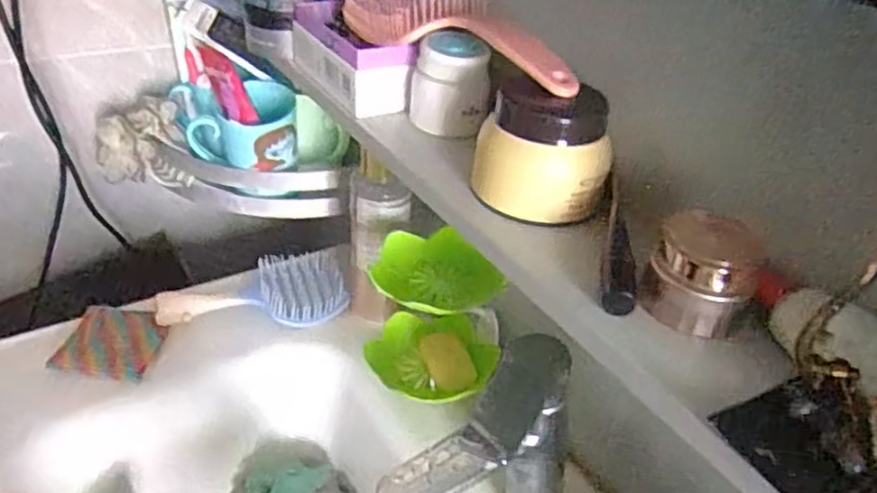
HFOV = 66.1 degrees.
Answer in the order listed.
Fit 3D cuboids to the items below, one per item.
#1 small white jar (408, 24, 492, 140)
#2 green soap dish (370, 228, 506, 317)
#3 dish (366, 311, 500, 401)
[{"bbox_3d":[0.007,-0.115,0.482,0.052,0.067,0.052,3,35,-3],"label":"small white jar"},{"bbox_3d":[-0.004,0.022,0.558,0.101,0.018,0.098,4,35,-2],"label":"green soap dish"},{"bbox_3d":[-0.006,0.097,0.594,0.110,0.033,0.091,7,35,3],"label":"dish"}]

